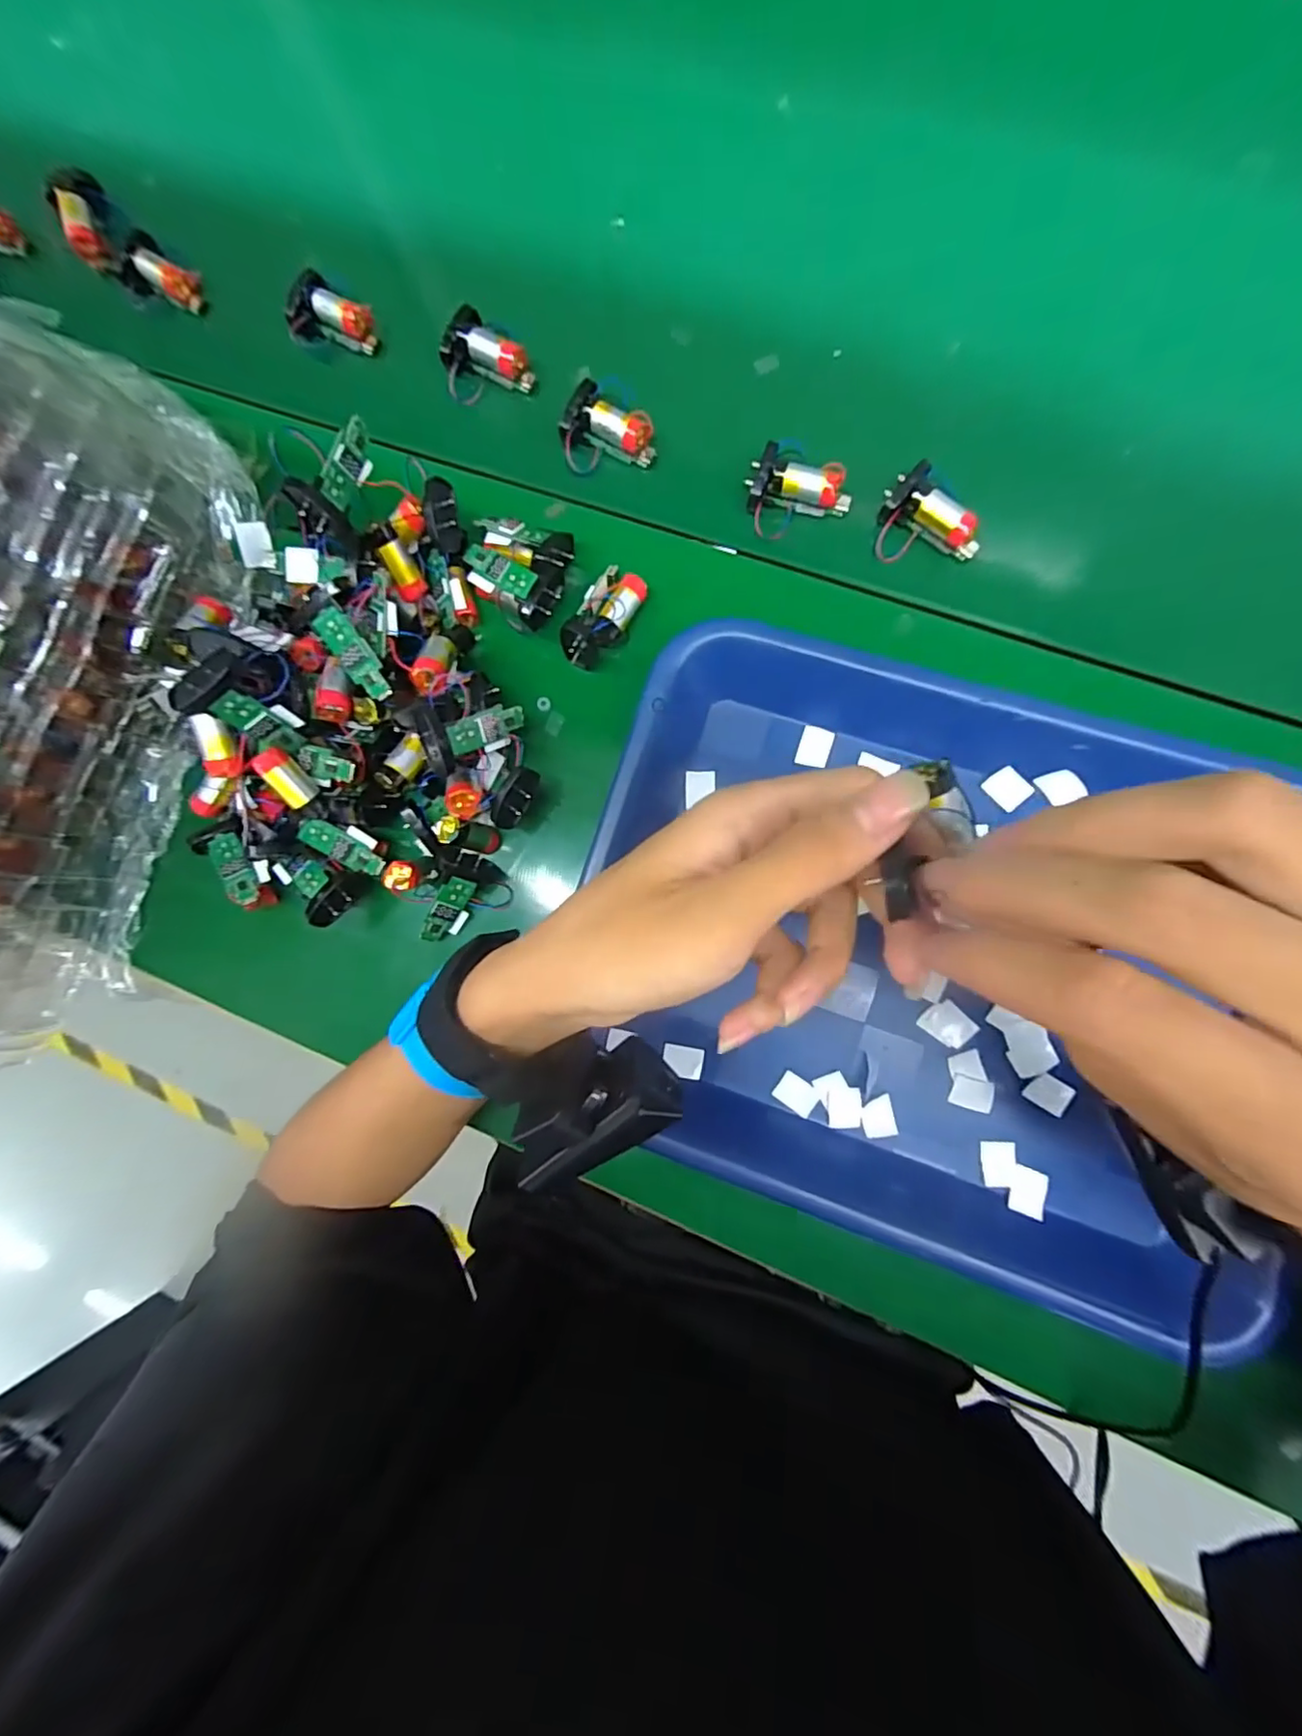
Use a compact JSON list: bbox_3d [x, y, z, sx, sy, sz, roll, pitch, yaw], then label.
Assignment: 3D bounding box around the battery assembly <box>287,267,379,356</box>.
[{"bbox_3d":[-0.187,-0.323,0.353,0.050,0.018,0.033,29,93,10],"label":"battery assembly"}]

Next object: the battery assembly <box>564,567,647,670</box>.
[{"bbox_3d":[-0.025,-0.133,0.319,0.023,0.032,0.055,33,94,10],"label":"battery assembly"}]

